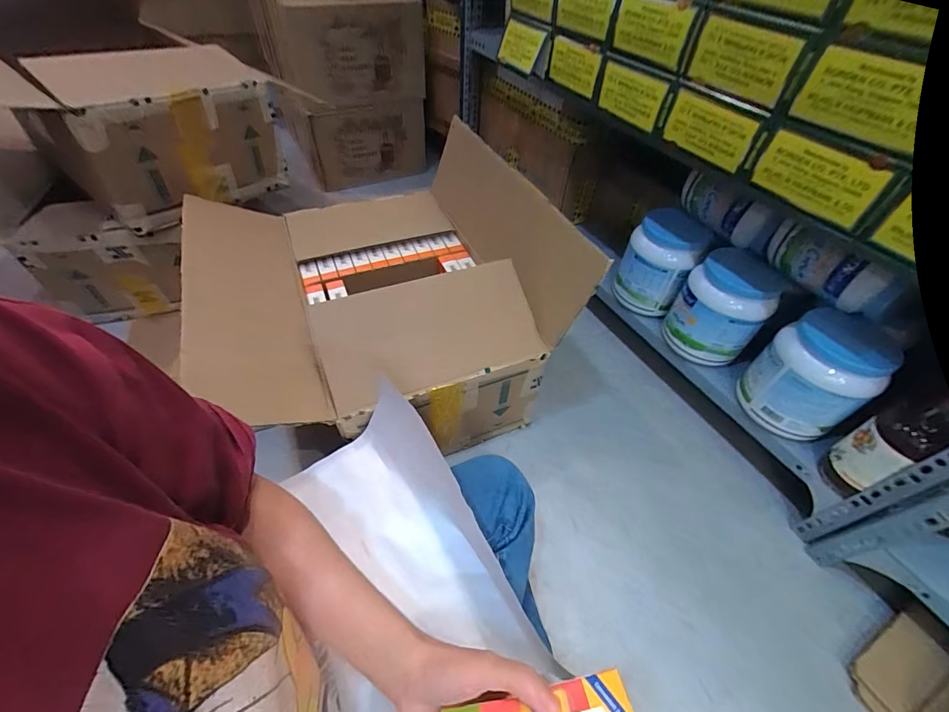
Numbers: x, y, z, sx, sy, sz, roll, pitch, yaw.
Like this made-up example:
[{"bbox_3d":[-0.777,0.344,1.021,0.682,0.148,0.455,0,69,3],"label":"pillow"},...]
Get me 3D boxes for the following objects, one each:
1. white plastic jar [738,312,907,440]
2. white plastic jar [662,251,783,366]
[{"bbox_3d":[0.517,0.029,0.620,0.116,0.168,0.146,-21,53,-19],"label":"white plastic jar"},{"bbox_3d":[0.432,-0.081,0.715,0.116,0.167,0.145,-32,58,-26],"label":"white plastic jar"}]

